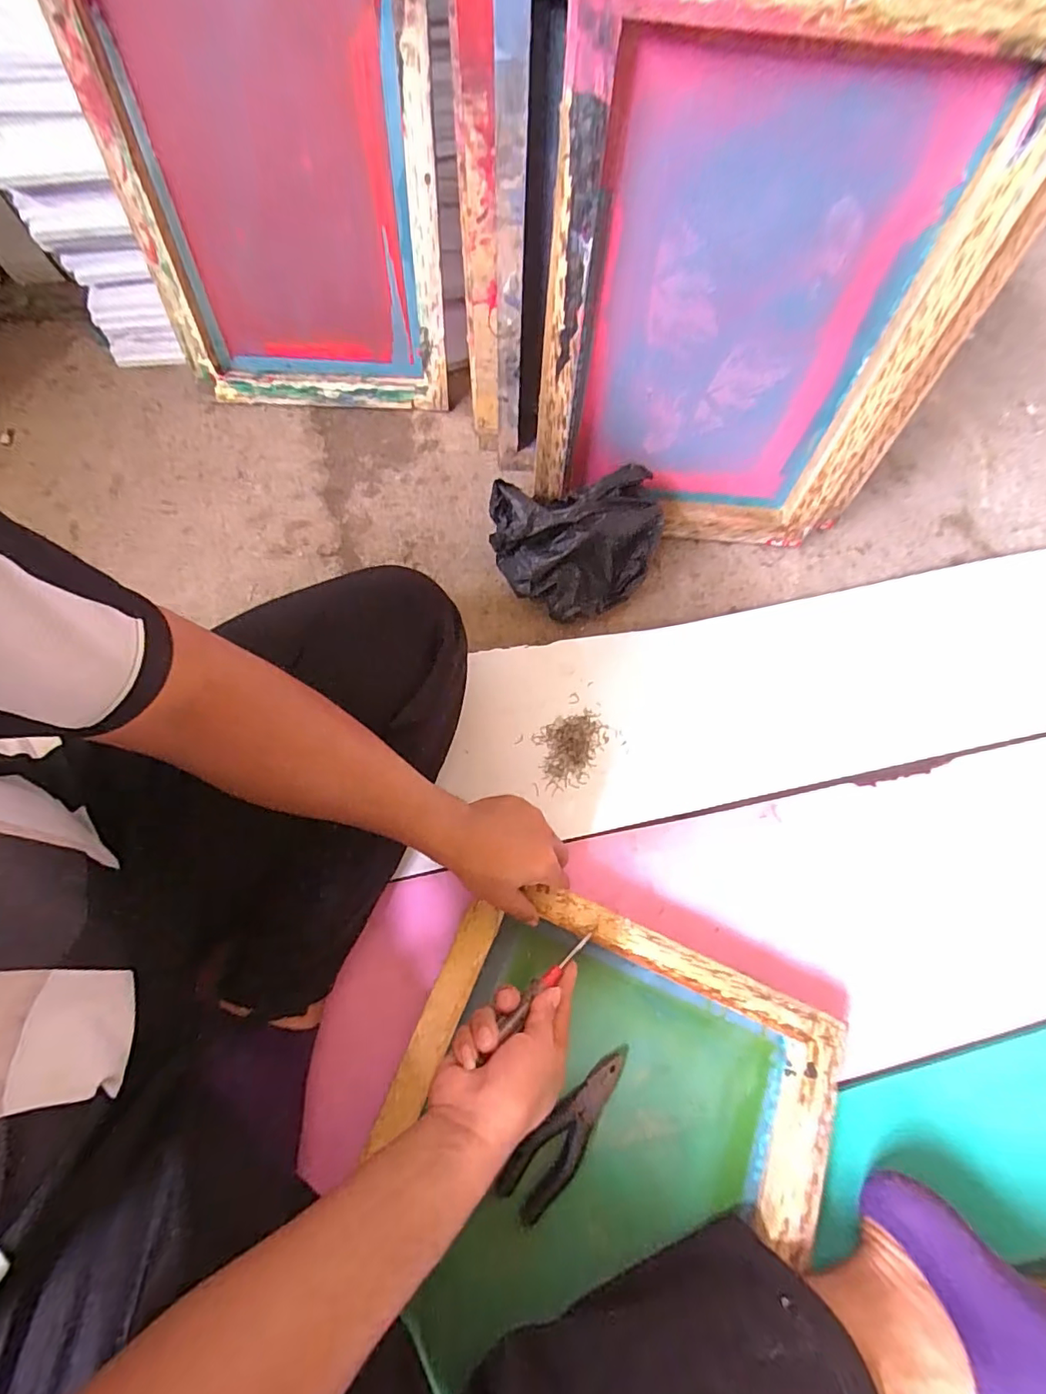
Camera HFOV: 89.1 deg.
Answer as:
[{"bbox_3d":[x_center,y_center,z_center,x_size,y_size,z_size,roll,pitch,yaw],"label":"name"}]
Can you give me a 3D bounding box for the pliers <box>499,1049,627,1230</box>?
[{"bbox_3d":[0.045,0.391,0.483,0.151,0.021,0.044,-41,76,-16],"label":"pliers"}]

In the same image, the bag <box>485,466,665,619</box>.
[{"bbox_3d":[0.067,-0.184,0.651,0.203,0.121,0.131,-6,70,-5],"label":"bag"}]

